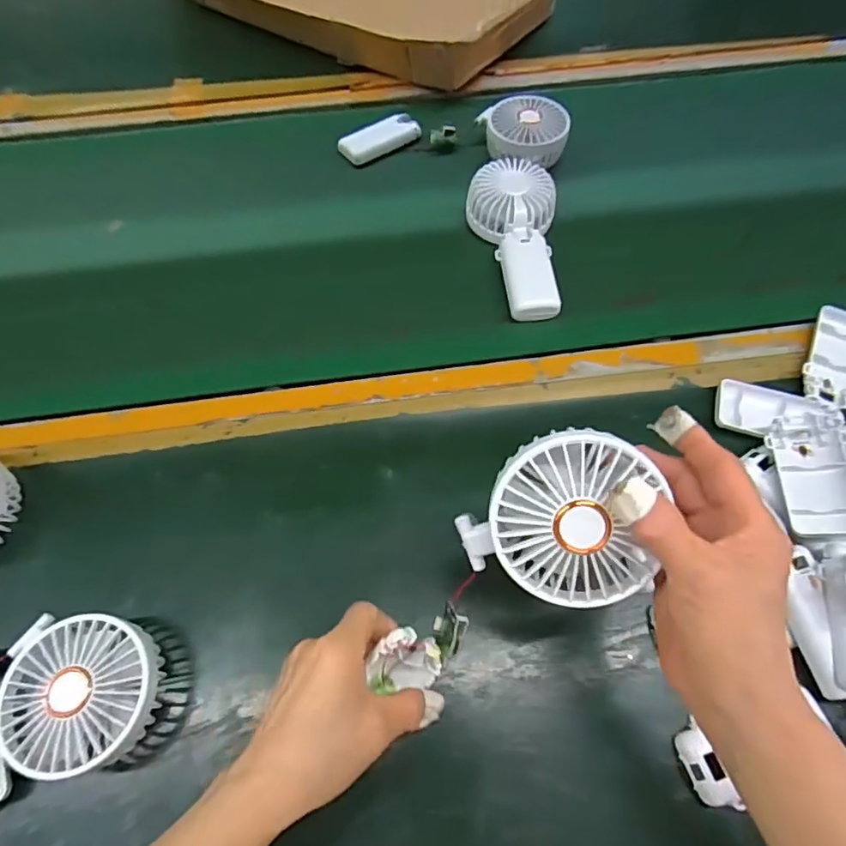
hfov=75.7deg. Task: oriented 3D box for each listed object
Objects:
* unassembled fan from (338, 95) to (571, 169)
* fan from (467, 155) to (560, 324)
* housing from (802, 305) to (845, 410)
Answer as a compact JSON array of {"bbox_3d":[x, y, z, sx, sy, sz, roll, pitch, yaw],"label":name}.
[{"bbox_3d":[0.034,-0.328,0.612,0.247,0.049,0.075,7,61,3],"label":"unassembled fan"},{"bbox_3d":[0.086,-0.178,0.527,0.083,0.046,0.177,3,61,1],"label":"fan"},{"bbox_3d":[0.354,-0.055,0.462,0.050,0.018,0.099,26,64,13],"label":"housing"}]

